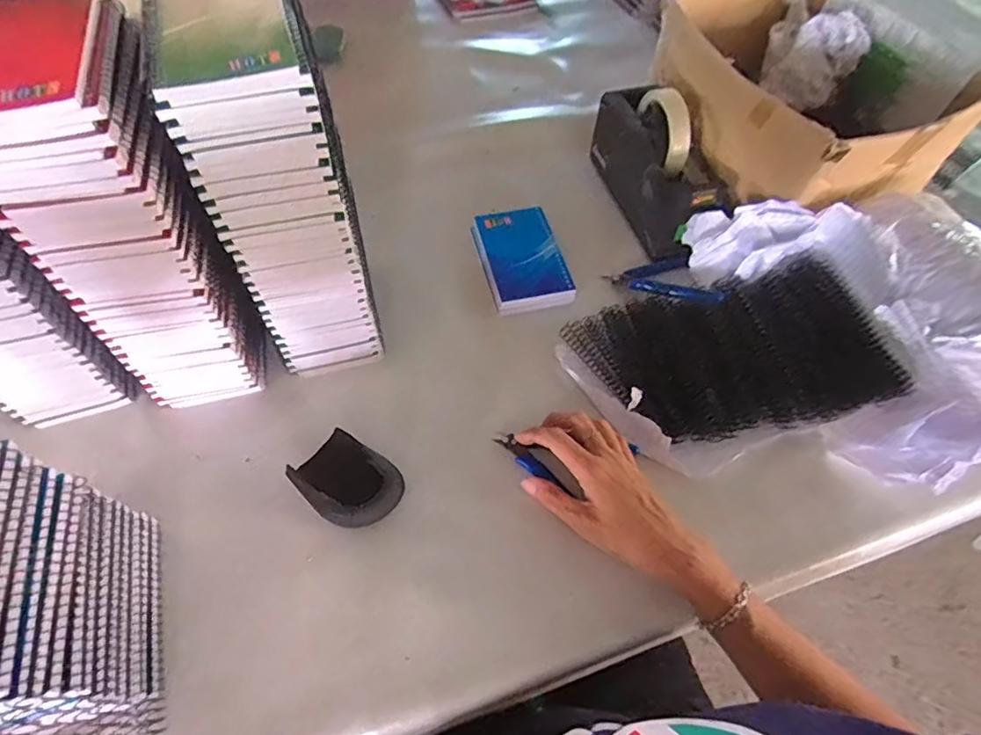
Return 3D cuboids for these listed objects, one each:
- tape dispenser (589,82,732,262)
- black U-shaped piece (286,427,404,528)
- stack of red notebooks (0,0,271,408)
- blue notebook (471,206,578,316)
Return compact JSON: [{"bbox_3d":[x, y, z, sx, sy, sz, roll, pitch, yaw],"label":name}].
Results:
[{"bbox_3d":[0.185,-0.234,0.623,0.067,0.115,0.204,-17,59,-13],"label":"tape dispenser"},{"bbox_3d":[-0.117,0.098,0.467,0.081,0.028,0.064,33,61,18],"label":"black U-shaped piece"},{"bbox_3d":[-0.265,-0.096,0.426,0.116,0.296,0.123,-21,60,-16],"label":"stack of red notebooks"},{"bbox_3d":[0.033,-0.121,0.612,0.085,0.023,0.141,-11,58,-10],"label":"blue notebook"}]

